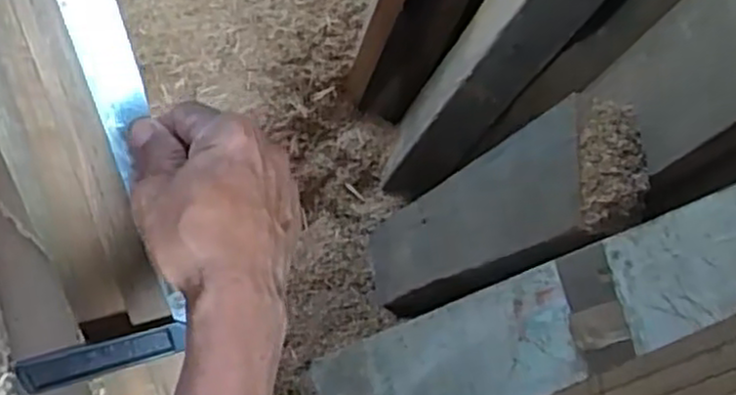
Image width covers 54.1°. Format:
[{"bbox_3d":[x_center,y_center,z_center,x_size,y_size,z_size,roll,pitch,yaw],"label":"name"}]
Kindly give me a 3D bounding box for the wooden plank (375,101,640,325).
[{"bbox_3d":[0.118,0.044,0.842,0.068,0.523,0.150,9,72,-18],"label":"wooden plank"}]

